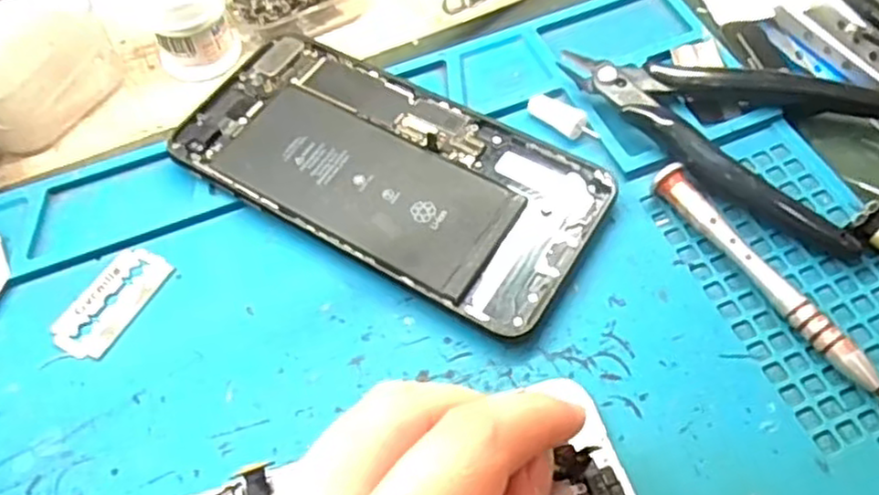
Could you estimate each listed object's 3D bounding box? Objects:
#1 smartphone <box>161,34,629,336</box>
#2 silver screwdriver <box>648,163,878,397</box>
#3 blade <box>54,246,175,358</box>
[{"bbox_3d":[-0.020,-0.028,0.268,0.154,0.010,0.075,27,63,18],"label":"smartphone"},{"bbox_3d":[0.112,0.014,0.234,0.015,0.011,0.114,-30,61,-15],"label":"silver screwdriver"},{"bbox_3d":[-0.111,0.018,0.247,0.022,0.004,0.042,21,62,15],"label":"blade"}]

